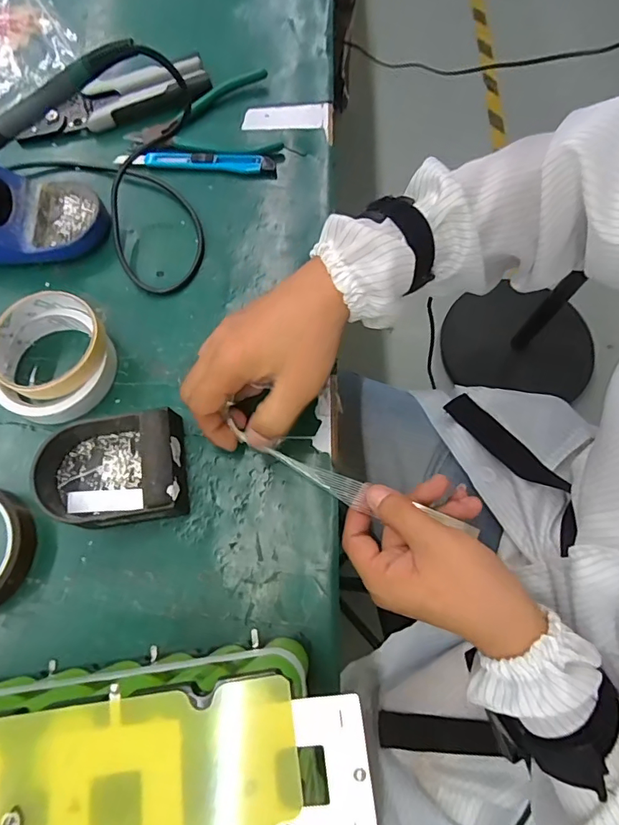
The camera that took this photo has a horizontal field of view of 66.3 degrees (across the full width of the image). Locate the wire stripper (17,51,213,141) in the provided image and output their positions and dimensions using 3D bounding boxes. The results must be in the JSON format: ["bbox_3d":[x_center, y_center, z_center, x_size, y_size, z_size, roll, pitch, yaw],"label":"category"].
[{"bbox_3d":[-0.196,-0.316,0.474,0.187,0.022,0.053,-17,73,-5],"label":"wire stripper"}]

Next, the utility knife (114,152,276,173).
[{"bbox_3d":[-0.110,-0.241,0.453,0.153,0.011,0.016,6,73,2],"label":"utility knife"}]

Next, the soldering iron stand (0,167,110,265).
[{"bbox_3d":[-0.262,-0.185,0.401,0.154,0.080,0.092,-2,73,-1],"label":"soldering iron stand"}]

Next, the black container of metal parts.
[{"bbox_3d":[-0.144,0.042,0.343,0.104,0.036,0.083,-10,73,-3],"label":"black container of metal parts"}]

